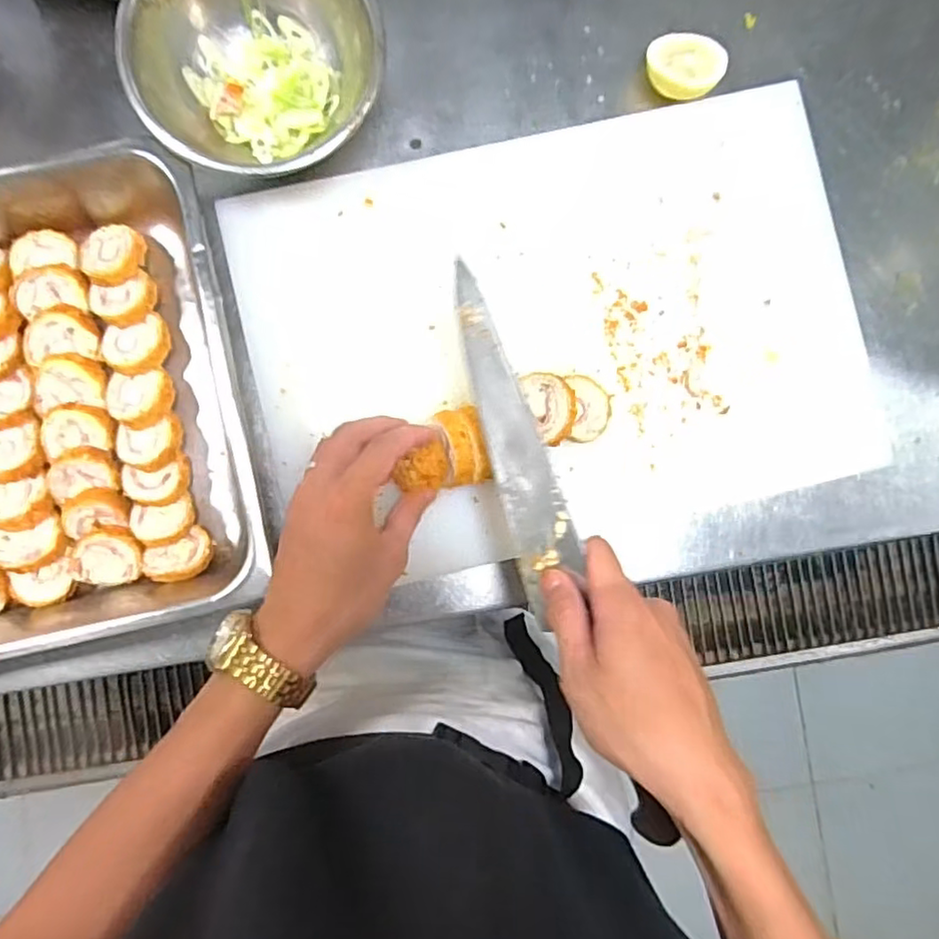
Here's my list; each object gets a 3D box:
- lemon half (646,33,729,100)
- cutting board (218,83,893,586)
[{"bbox_3d":[0.162,-0.307,0.484,0.057,0.032,0.057,0,86,-4],"label":"lemon half"},{"bbox_3d":[0.067,-0.102,0.470,0.449,0.018,0.306,-13,87,-5],"label":"cutting board"}]

